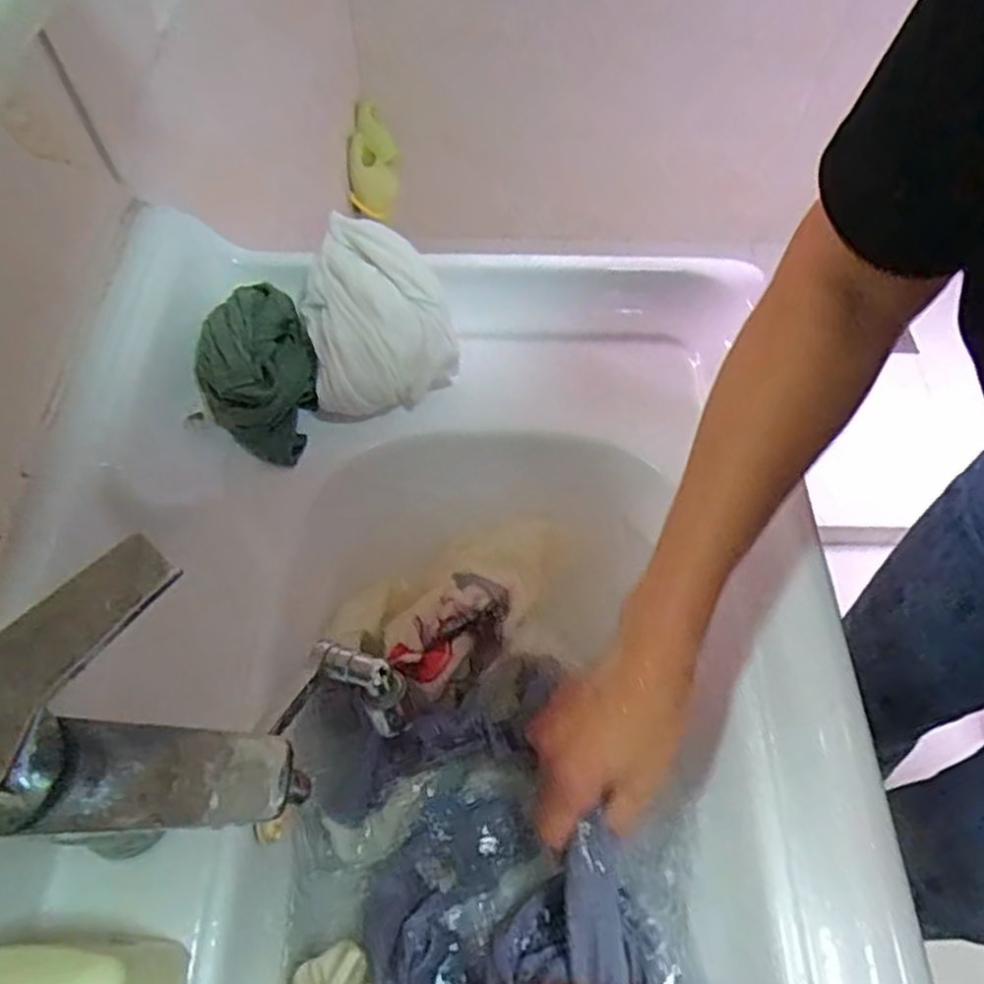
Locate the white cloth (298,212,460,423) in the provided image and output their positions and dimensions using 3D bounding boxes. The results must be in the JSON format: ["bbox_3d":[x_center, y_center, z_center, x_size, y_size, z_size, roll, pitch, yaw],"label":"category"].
[{"bbox_3d":[-0.082,-0.128,0.534,0.104,0.038,0.139,-5,89,-6],"label":"white cloth"}]

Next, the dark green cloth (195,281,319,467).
[{"bbox_3d":[-0.168,-0.092,0.528,0.074,0.065,0.129,-4,59,-3],"label":"dark green cloth"}]

